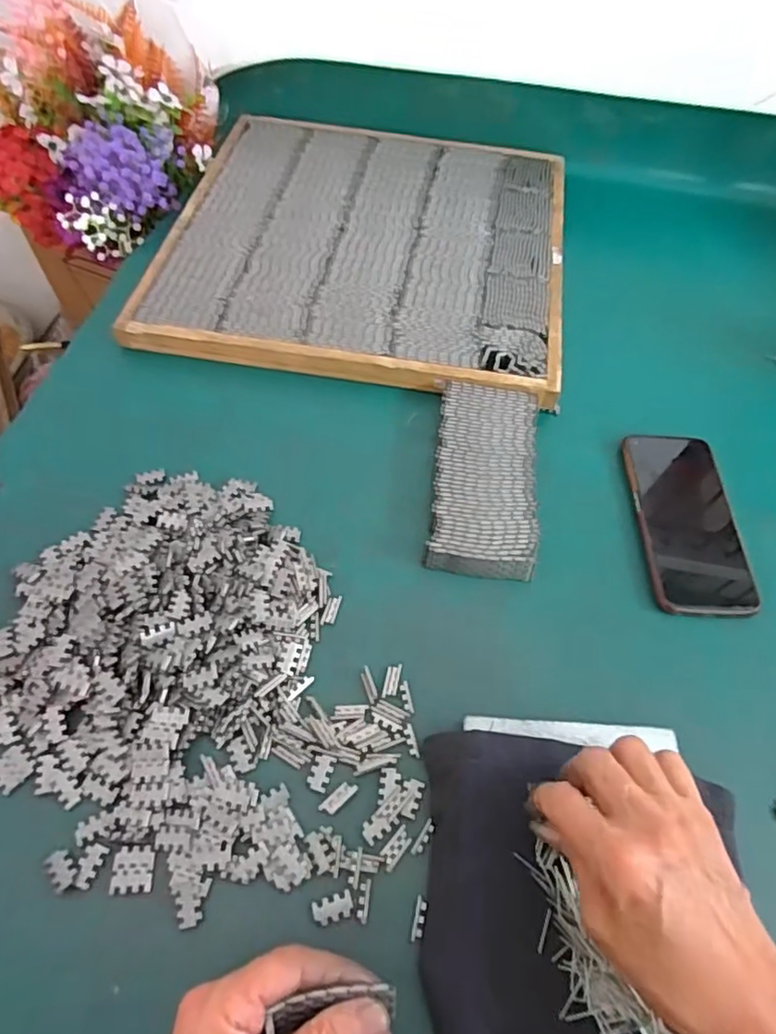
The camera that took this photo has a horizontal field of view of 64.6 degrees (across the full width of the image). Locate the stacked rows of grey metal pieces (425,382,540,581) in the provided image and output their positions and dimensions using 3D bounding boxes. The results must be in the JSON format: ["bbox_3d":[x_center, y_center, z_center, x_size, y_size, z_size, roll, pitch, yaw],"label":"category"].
[{"bbox_3d":[0.079,-0.033,0.500,0.081,0.024,0.174,7,58,1],"label":"stacked rows of grey metal pieces"}]

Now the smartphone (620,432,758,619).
[{"bbox_3d":[0.242,0.000,0.494,0.078,0.014,0.164,2,58,-2],"label":"smartphone"}]

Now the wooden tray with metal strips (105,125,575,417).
[{"bbox_3d":[-0.015,-0.292,0.652,0.391,0.027,0.393,9,58,2],"label":"wooden tray with metal strips"}]

